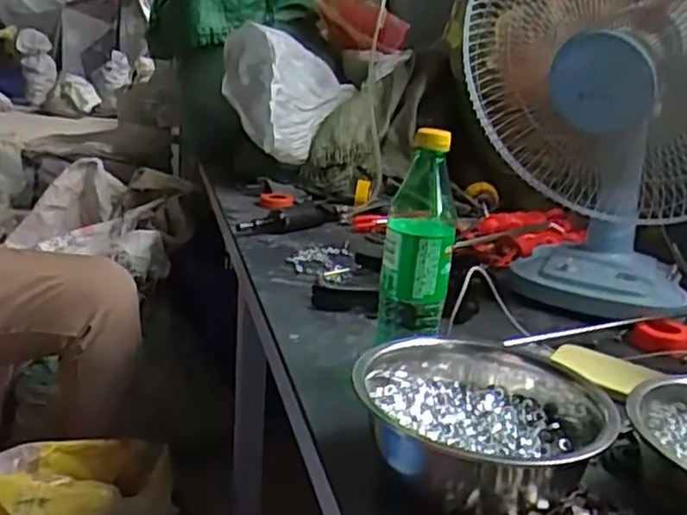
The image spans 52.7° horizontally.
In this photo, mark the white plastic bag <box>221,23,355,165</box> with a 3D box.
[{"bbox_3d":[-0.108,-0.306,1.308,0.233,0.222,0.205,2,16,-8],"label":"white plastic bag"}]

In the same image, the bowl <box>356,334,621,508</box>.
[{"bbox_3d":[0.103,0.119,0.518,0.181,0.070,0.160,12,18,24],"label":"bowl"}]

